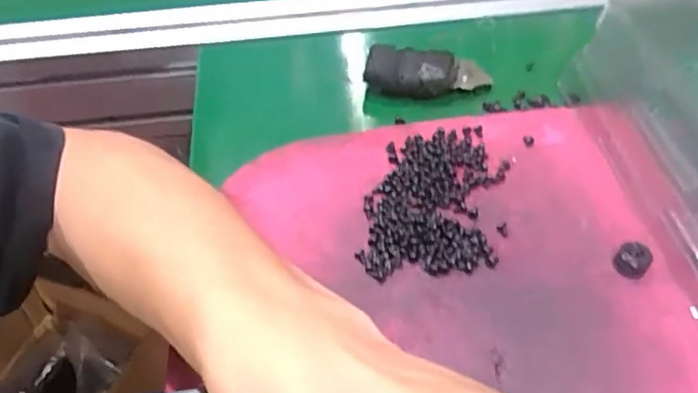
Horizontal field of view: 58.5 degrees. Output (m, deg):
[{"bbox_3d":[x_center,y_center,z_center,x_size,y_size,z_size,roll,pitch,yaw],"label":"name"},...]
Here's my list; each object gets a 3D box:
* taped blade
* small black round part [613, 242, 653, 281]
[{"bbox_3d":[0.045,-0.073,0.359,0.069,0.016,0.024,7,53,7],"label":"taped blade"},{"bbox_3d":[0.126,0.028,0.276,0.014,0.009,0.013,-1,52,1],"label":"small black round part"}]

